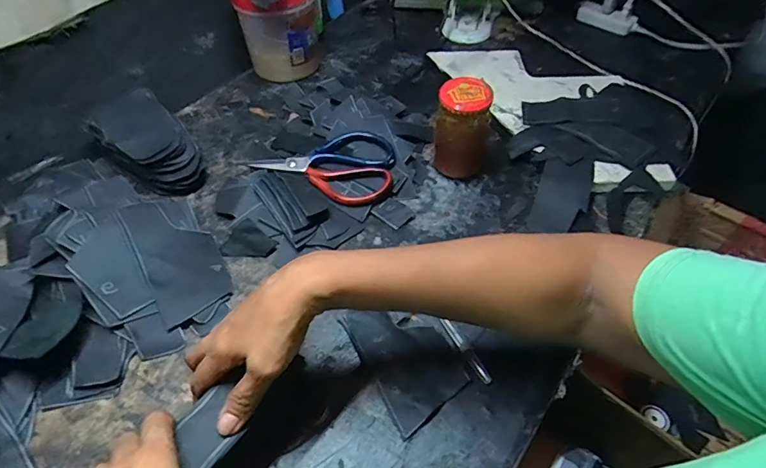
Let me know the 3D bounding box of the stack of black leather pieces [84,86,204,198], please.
[{"bbox_3d":[-0.292,-0.112,0.597,0.100,0.062,0.166,-36,58,-26],"label":"stack of black leather pieces"}]

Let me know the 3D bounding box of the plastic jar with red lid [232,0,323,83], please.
[{"bbox_3d":[-0.150,-0.306,0.704,0.125,0.147,0.123,-10,51,-8],"label":"plastic jar with red lid"}]

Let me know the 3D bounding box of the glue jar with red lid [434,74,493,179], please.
[{"bbox_3d":[0.094,-0.121,0.557,0.061,0.109,0.059,0,50,0],"label":"glue jar with red lid"}]

